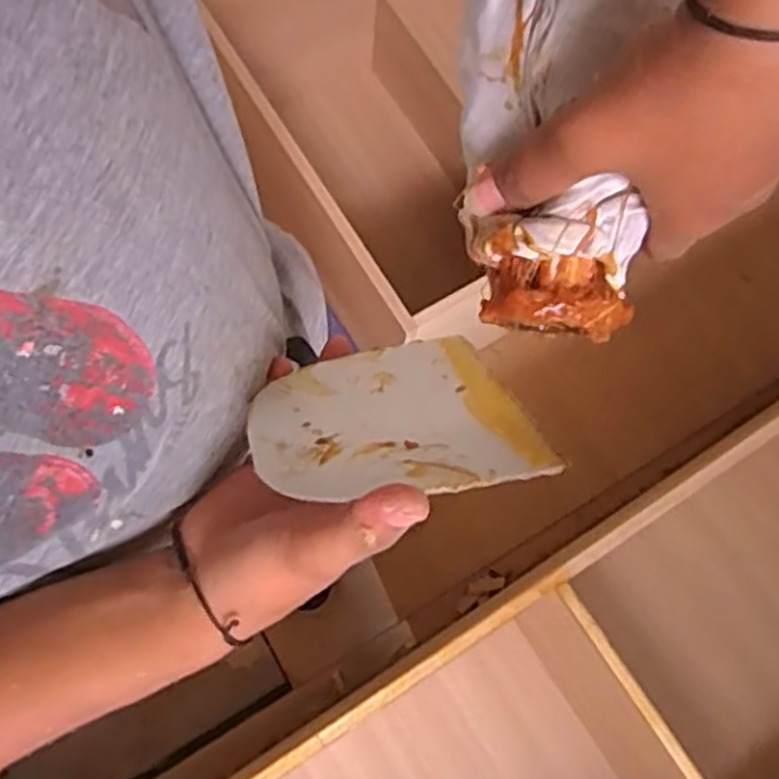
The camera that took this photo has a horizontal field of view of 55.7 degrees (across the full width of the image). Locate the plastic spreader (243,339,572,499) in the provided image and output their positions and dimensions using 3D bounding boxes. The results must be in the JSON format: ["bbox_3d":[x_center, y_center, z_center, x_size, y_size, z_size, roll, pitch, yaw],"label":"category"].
[{"bbox_3d":[-0.003,0.011,0.336,0.118,0.138,0.004,-10,116,-7],"label":"plastic spreader"}]

